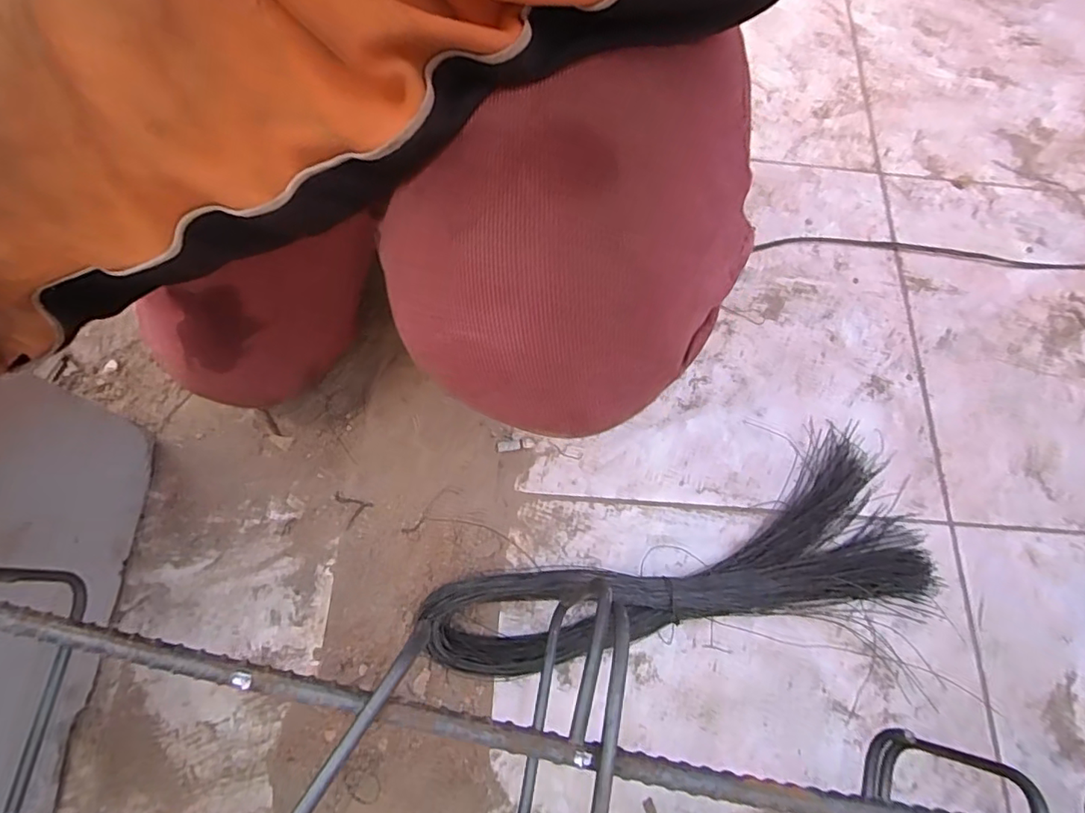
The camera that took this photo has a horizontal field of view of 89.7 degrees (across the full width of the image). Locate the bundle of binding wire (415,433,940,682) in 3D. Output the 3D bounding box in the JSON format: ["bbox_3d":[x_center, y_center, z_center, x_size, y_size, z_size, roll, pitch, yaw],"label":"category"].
[{"bbox_3d":[0.111,0.120,0.443,0.417,0.041,0.142,-9,71,-8],"label":"bundle of binding wire"}]

